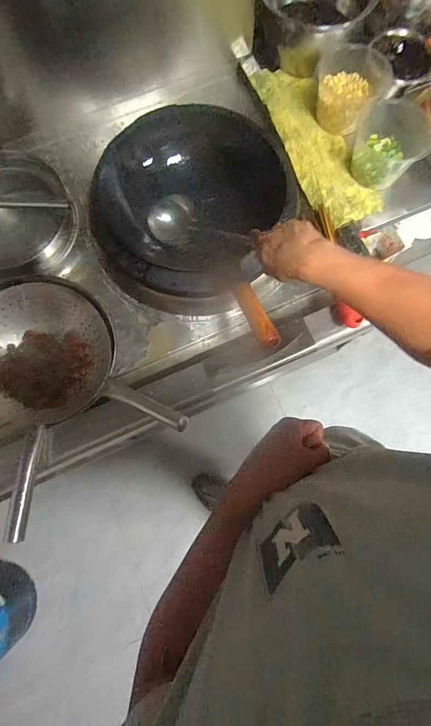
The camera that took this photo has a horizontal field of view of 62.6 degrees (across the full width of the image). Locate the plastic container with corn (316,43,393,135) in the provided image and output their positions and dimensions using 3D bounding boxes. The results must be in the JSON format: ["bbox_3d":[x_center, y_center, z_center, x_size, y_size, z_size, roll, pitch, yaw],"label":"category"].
[{"bbox_3d":[0.327,-0.677,0.883,0.178,0.086,0.189,23,78,6],"label":"plastic container with corn"}]

